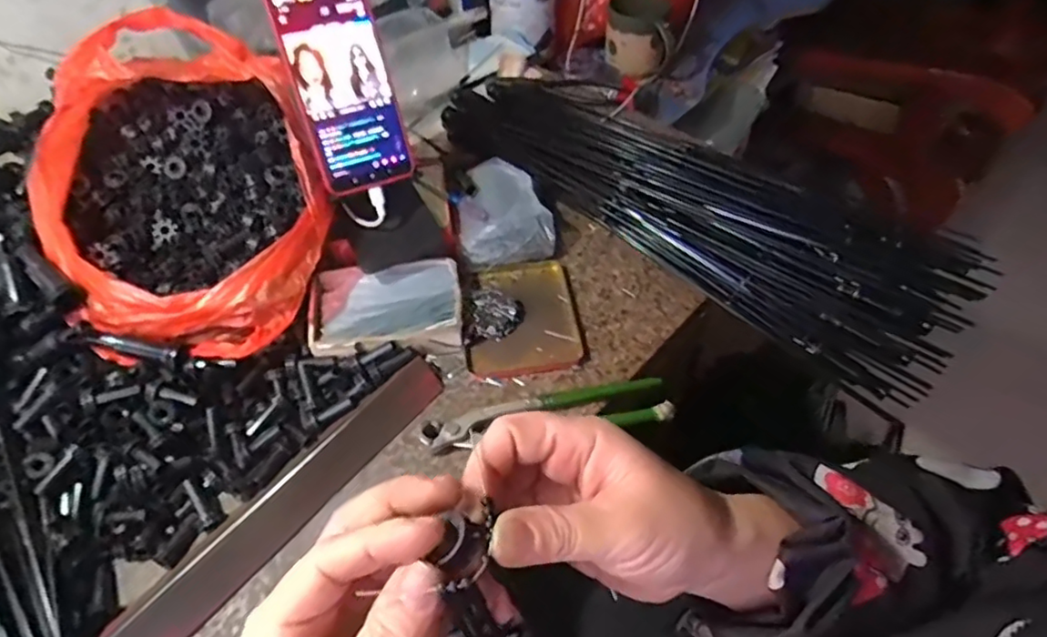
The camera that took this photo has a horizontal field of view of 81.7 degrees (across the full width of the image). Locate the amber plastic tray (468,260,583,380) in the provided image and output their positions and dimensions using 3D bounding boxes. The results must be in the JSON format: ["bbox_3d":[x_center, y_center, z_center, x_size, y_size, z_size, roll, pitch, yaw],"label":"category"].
[{"bbox_3d":[-0.003,-0.001,0.554,0.096,0.008,0.120,-7,54,-4],"label":"amber plastic tray"}]

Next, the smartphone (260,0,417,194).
[{"bbox_3d":[-0.144,-0.187,0.485,0.079,0.161,0.011,-20,22,-13],"label":"smartphone"}]

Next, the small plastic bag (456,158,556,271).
[{"bbox_3d":[-0.024,-0.105,0.601,0.087,0.047,0.106,-12,54,-9],"label":"small plastic bag"}]

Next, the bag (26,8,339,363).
[{"bbox_3d":[-0.277,-0.106,0.487,0.216,0.143,0.243,-37,62,-24],"label":"bag"}]

